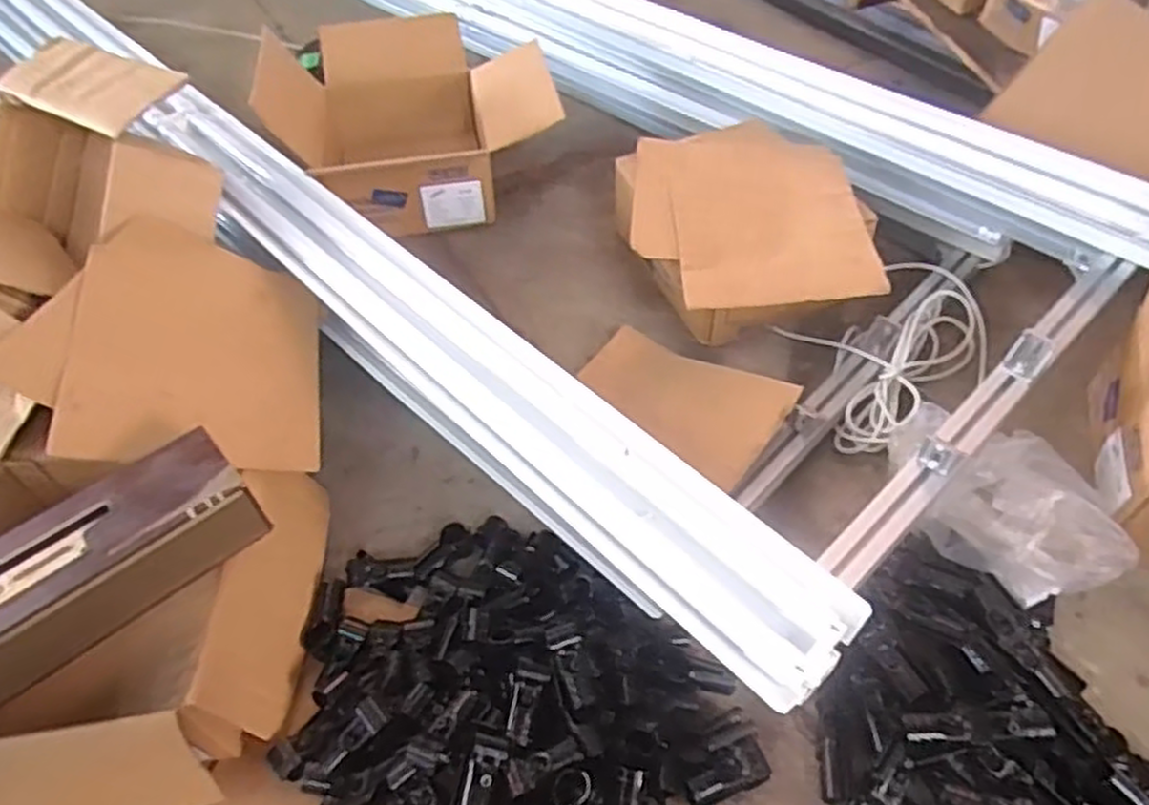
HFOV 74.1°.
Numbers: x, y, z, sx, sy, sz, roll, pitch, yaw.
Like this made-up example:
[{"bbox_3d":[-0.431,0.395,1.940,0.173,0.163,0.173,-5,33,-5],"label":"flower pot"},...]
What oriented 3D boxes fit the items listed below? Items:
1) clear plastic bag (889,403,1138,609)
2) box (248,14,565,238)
[{"bbox_3d":[0.465,0.112,0.839,0.242,0.113,0.167,24,54,23],"label":"clear plastic bag"},{"bbox_3d":[-0.299,-0.539,1.363,0.469,0.241,0.476,-18,50,-12],"label":"box"}]

